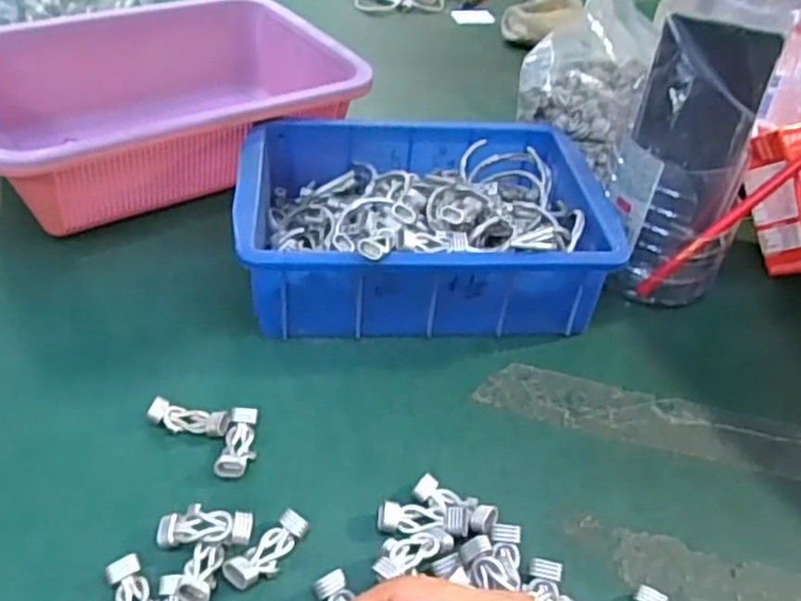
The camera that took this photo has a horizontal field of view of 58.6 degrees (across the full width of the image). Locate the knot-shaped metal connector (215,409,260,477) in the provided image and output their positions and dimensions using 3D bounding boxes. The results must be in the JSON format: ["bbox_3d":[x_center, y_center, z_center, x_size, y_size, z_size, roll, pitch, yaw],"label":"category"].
[{"bbox_3d":[-0.088,0.078,0.392,0.018,0.009,0.044,6,40,1],"label":"knot-shaped metal connector"}]

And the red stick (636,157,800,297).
[{"bbox_3d":[0.226,-0.057,0.490,0.011,0.156,0.012,32,25,-35],"label":"red stick"}]

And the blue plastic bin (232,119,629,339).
[{"bbox_3d":[0.014,-0.055,0.511,0.243,0.078,0.178,0,40,-7],"label":"blue plastic bin"}]

